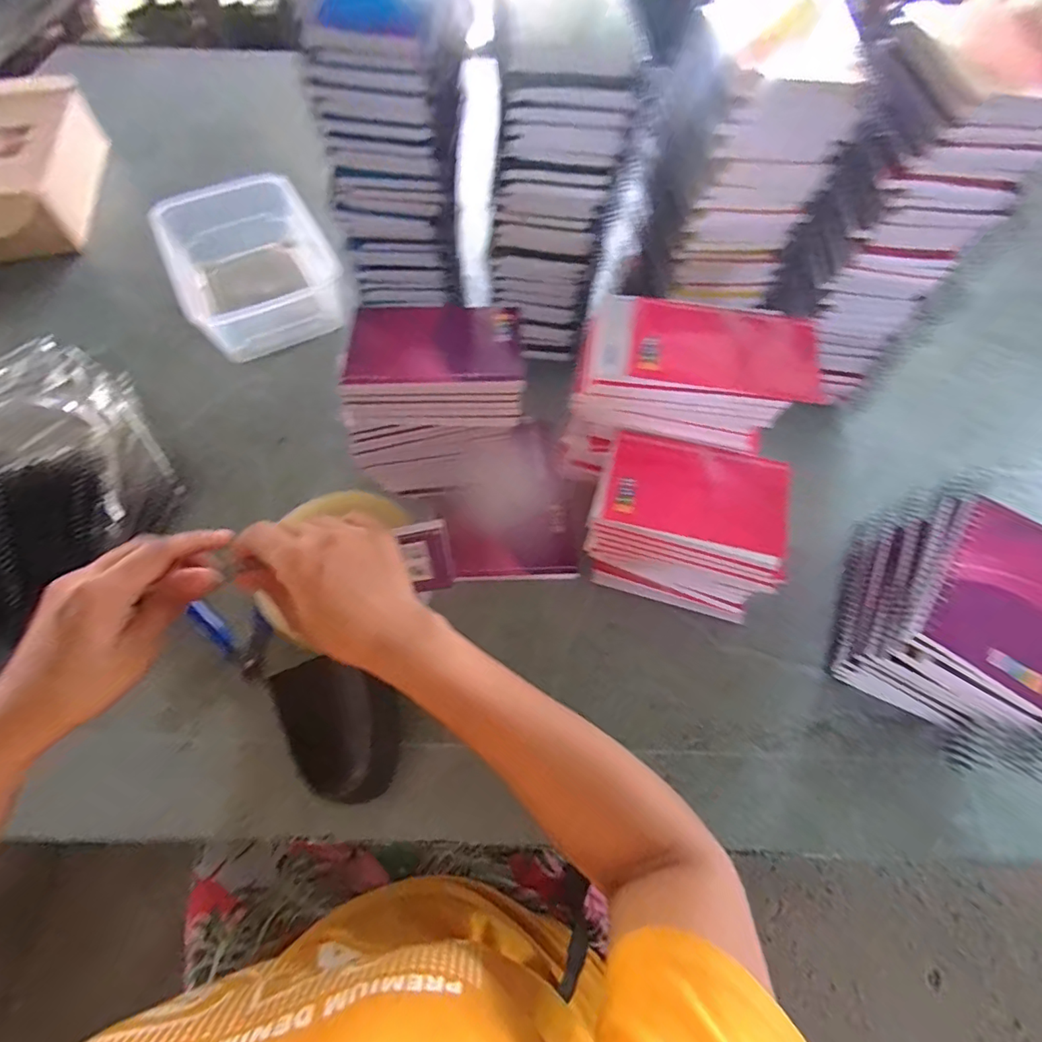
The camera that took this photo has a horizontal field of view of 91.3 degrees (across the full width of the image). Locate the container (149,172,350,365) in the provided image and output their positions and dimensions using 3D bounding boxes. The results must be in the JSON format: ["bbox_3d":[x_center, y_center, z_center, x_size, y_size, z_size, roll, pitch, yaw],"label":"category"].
[{"bbox_3d":[-0.312,-0.296,0.595,0.158,0.068,0.228,-25,67,-14],"label":"container"}]

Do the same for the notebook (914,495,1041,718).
[{"bbox_3d":[0.316,0.052,0.325,0.087,0.015,0.123,38,72,15],"label":"notebook"}]

